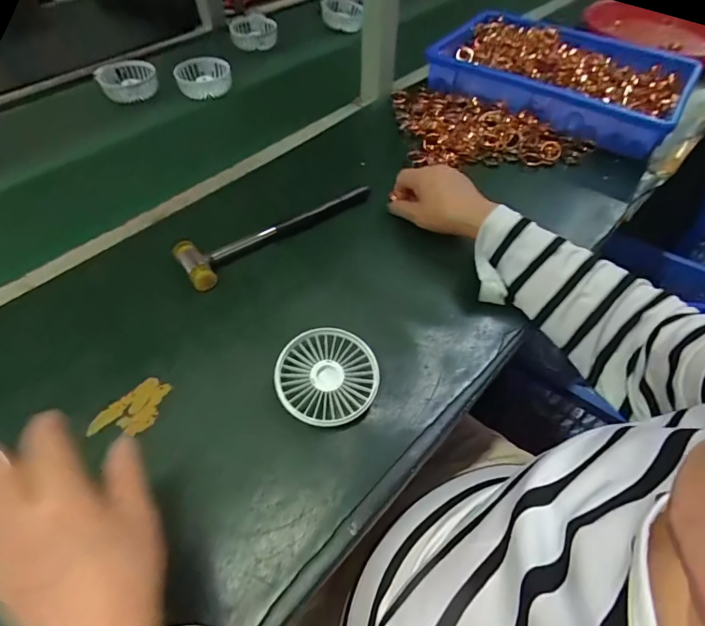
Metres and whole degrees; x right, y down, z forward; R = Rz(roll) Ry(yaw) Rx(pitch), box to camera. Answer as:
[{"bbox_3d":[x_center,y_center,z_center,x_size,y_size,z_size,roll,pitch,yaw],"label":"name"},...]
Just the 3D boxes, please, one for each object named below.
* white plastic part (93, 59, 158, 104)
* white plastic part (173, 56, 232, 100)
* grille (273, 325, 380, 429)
[{"bbox_3d":[-0.365,-0.373,0.691,0.086,0.034,0.077,27,58,16],"label":"white plastic part"},{"bbox_3d":[-0.241,-0.385,0.701,0.087,0.033,0.073,-8,55,-8],"label":"white plastic part"},{"bbox_3d":[-0.021,0.057,0.381,0.087,0.024,0.087,1,55,-1],"label":"grille"}]

